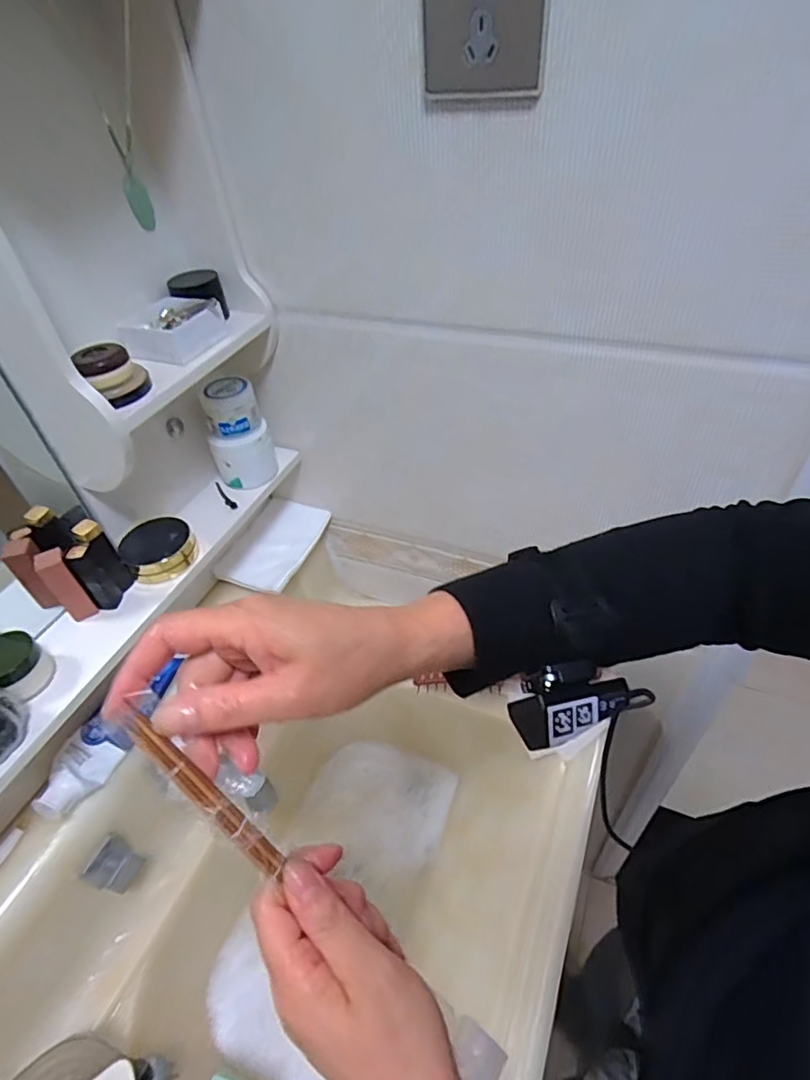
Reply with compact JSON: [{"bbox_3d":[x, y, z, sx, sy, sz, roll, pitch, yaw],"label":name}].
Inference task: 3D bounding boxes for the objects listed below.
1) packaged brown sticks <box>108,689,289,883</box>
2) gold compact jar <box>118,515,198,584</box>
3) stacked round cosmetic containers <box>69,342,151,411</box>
[{"bbox_3d":[-0.095,0.117,0.263,0.018,0.009,0.104,-43,100,-32],"label":"packaged brown sticks"},{"bbox_3d":[-0.258,0.009,0.584,0.072,0.036,0.067,-3,44,3],"label":"gold compact jar"},{"bbox_3d":[-0.242,-0.139,0.462,0.047,0.037,0.050,-3,44,3],"label":"stacked round cosmetic containers"}]

